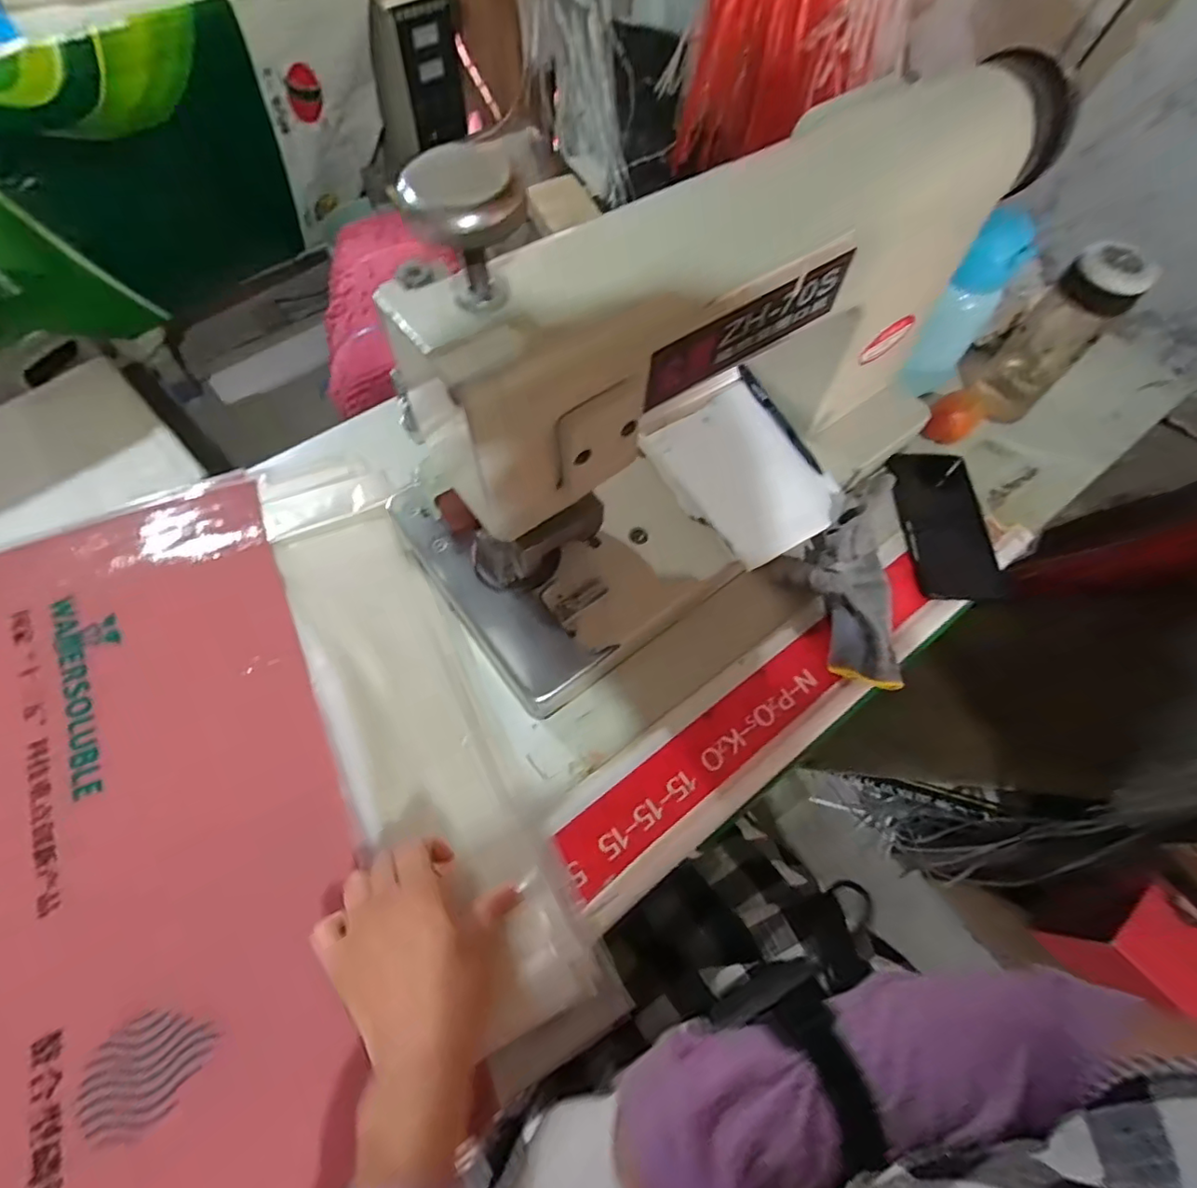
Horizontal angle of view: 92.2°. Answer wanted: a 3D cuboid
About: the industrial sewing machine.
[{"bbox_3d":[0.118,-0.174,0.447,0.537,0.299,0.217,-34,71,-17],"label":"industrial sewing machine"}]

